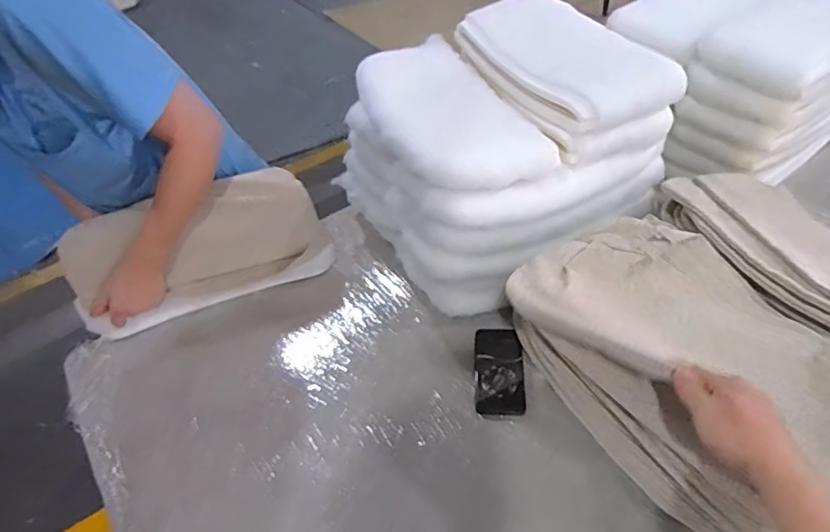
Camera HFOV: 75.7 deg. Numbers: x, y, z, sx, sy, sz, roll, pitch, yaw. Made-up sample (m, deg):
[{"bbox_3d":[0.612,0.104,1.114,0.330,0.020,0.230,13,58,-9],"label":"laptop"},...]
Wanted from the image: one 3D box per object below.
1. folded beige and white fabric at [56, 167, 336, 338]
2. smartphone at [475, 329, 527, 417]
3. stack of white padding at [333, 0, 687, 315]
[{"bbox_3d":[-0.406,-0.017,1.019,0.485,0.225,0.137,-14,45,-10],"label":"folded beige and white fabric"},{"bbox_3d":[0.143,0.179,0.905,0.079,0.012,0.172,1,45,6],"label":"smartphone"},{"bbox_3d":[0.134,-0.234,1.017,0.456,0.353,0.469,-24,48,-19],"label":"stack of white padding"}]

